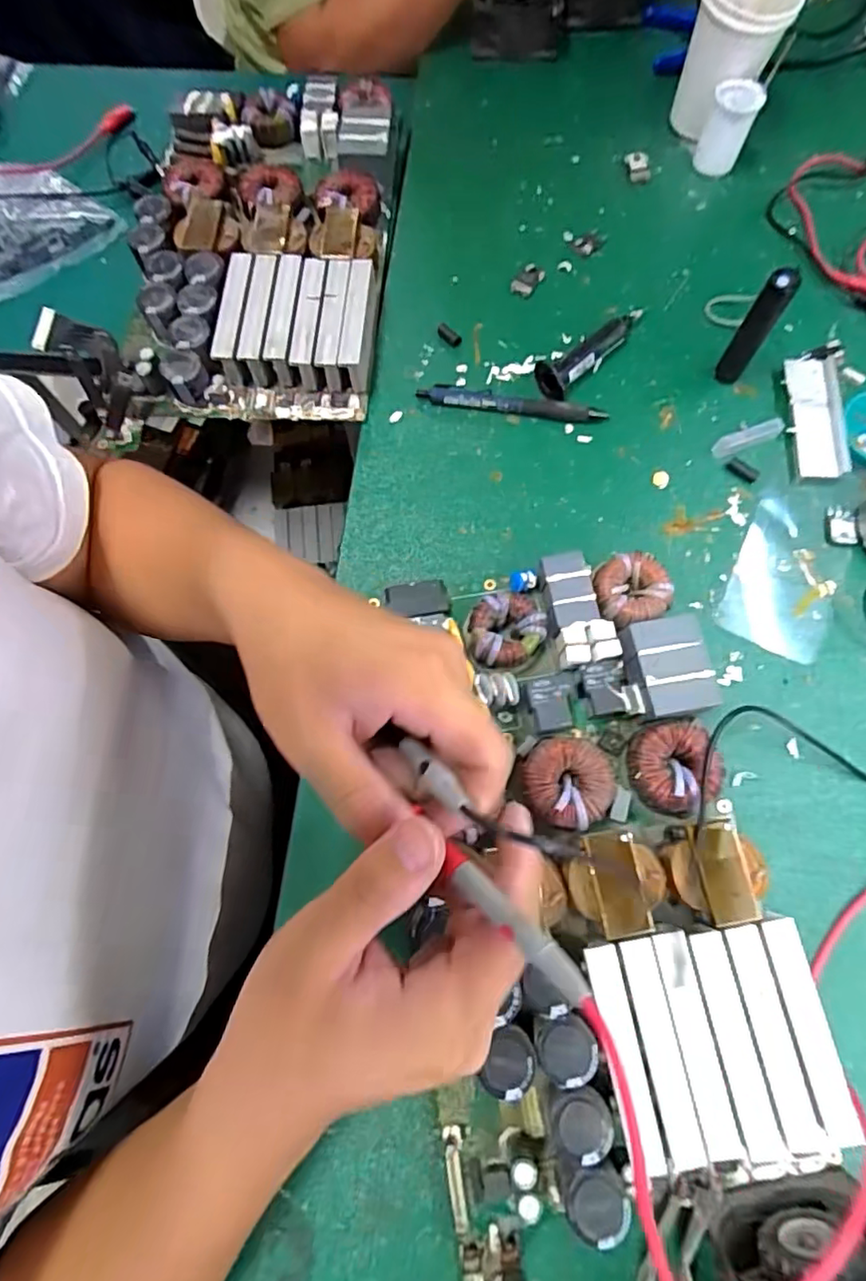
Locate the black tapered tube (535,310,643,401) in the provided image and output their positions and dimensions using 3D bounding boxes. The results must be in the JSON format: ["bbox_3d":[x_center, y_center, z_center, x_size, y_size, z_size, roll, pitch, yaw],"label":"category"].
[{"bbox_3d":[0.119,-0.219,0.443,0.106,0.021,0.025,-44,77,-11],"label":"black tapered tube"}]

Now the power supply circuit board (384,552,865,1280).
[{"bbox_3d":[0.082,0.125,0.330,0.194,0.036,0.365,-10,73,-2],"label":"power supply circuit board"}]

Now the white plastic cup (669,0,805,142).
[{"bbox_3d":[0.243,-0.478,0.488,0.069,0.095,0.073,0,73,1],"label":"white plastic cup"}]

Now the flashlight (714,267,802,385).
[{"bbox_3d":[0.221,-0.213,0.410,0.018,0.088,0.013,34,76,11],"label":"flashlight"}]

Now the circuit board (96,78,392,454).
[{"bbox_3d":[-0.143,-0.321,0.479,0.220,0.037,0.351,-1,73,1],"label":"circuit board"}]

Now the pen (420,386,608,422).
[{"bbox_3d":[0.058,-0.174,0.439,0.135,0.010,0.015,9,73,4],"label":"pen"}]

